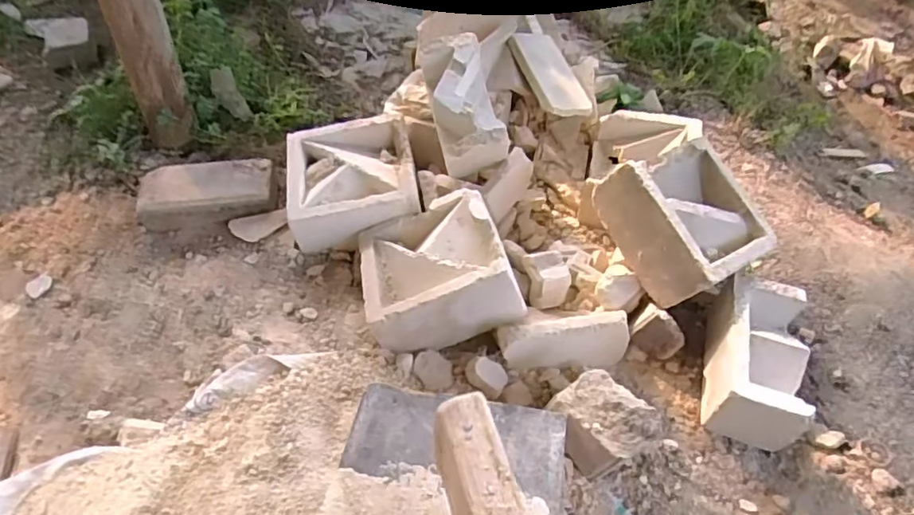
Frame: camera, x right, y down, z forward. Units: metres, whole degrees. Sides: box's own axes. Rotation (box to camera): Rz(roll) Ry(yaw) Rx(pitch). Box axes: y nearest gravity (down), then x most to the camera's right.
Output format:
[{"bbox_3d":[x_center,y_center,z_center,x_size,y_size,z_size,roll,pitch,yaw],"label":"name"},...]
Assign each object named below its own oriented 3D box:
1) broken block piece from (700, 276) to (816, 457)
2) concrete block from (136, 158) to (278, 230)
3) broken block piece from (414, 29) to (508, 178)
[{"bbox_3d":[0.397,0.142,0.784,0.103,0.113,0.206,14,49,11],"label":"broken block piece"},{"bbox_3d":[-0.425,-0.107,1.004,0.219,0.065,0.114,-6,48,-6],"label":"concrete block"},{"bbox_3d":[0.016,-0.240,0.960,0.105,0.104,0.206,-11,69,-13],"label":"broken block piece"}]

